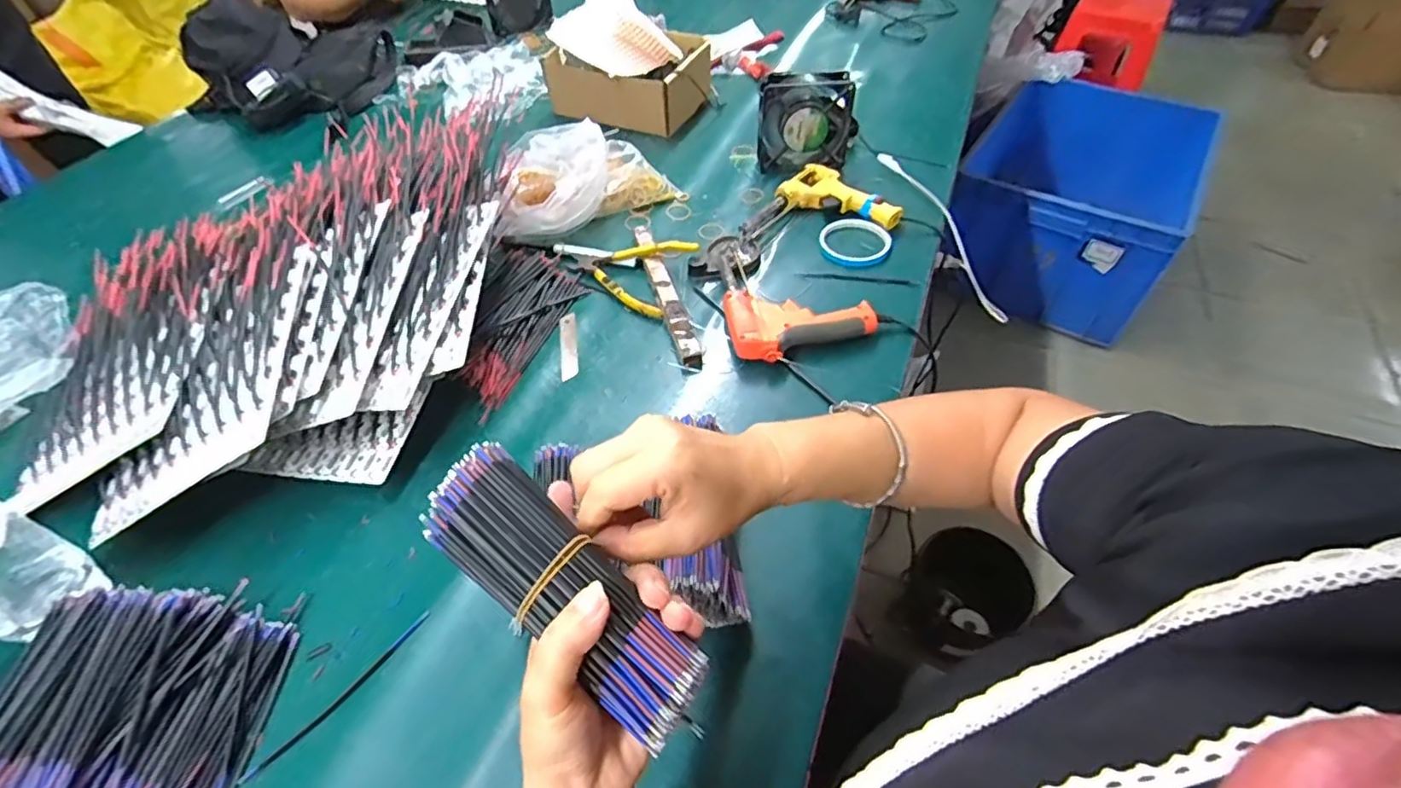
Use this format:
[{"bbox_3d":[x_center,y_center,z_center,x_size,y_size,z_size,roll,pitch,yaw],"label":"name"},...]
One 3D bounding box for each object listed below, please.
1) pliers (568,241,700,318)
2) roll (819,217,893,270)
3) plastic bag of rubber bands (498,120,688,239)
[{"bbox_3d":[-0.086,-0.147,0.721,0.137,0.031,0.105,16,52,14],"label":"pliers"},{"bbox_3d":[0.193,-0.188,0.766,0.087,0.018,0.092,-1,50,1],"label":"roll"},{"bbox_3d":[-0.150,-0.283,0.796,0.240,0.097,0.143,-20,53,-15],"label":"plastic bag of rubber bands"}]

